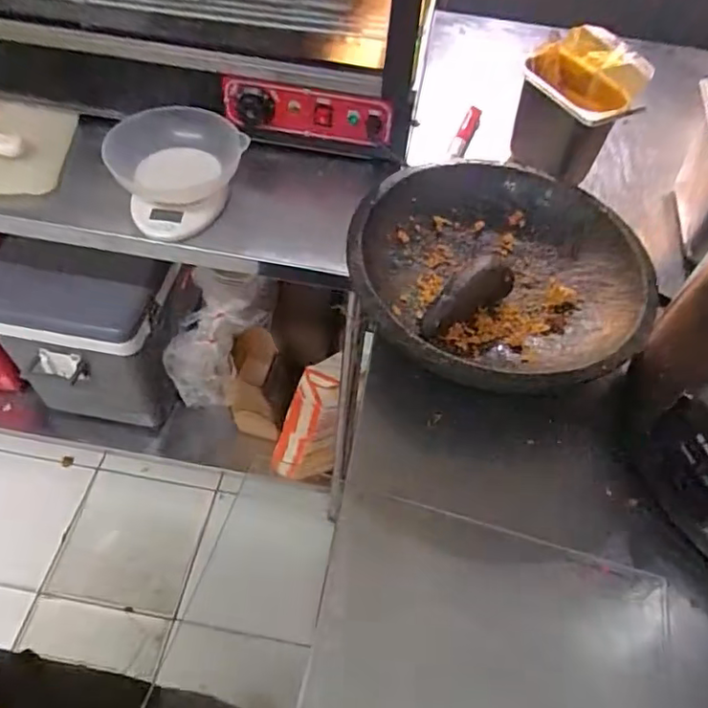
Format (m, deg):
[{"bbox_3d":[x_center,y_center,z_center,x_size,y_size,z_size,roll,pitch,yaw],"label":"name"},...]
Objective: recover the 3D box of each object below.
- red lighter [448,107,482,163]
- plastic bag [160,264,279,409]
[{"bbox_3d":[0.181,-0.359,0.957,0.025,0.020,0.115,20,54,9],"label":"red lighter"},{"bbox_3d":[-0.273,-0.031,1.146,0.136,0.303,0.081,42,24,23],"label":"plastic bag"}]

